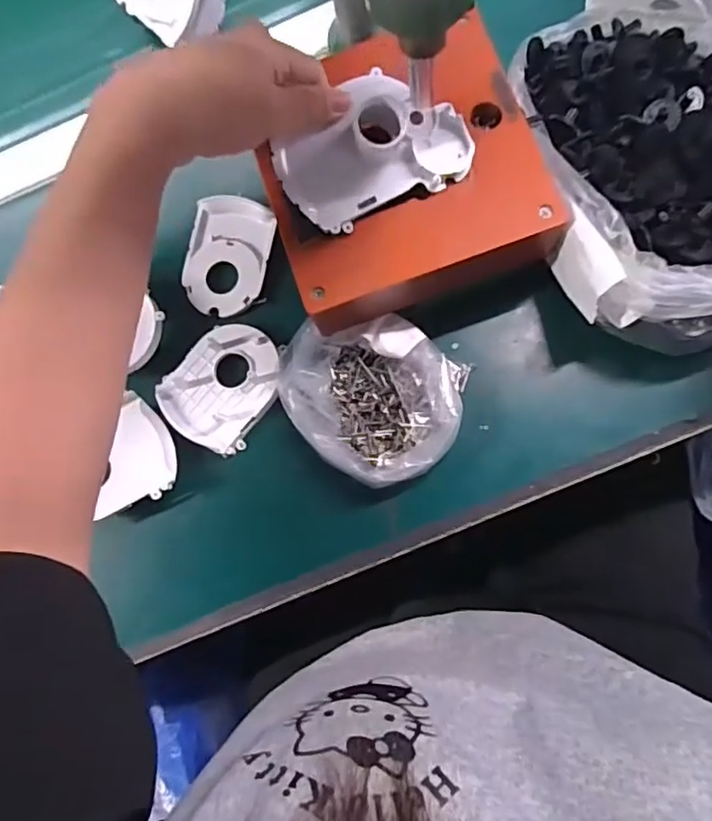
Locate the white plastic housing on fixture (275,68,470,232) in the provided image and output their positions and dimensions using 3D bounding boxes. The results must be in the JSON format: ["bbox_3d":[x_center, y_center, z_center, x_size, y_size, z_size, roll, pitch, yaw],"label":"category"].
[{"bbox_3d":[0.009,-0.141,0.317,0.101,0.025,0.064,-24,99,0],"label":"white plastic housing on fixture"}]

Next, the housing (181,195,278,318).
[{"bbox_3d":[-0.089,-0.106,0.406,0.059,0.010,0.081,8,81,8],"label":"housing"}]

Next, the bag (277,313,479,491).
[{"bbox_3d":[0.009,-0.012,0.371,0.114,0.028,0.095,37,86,12],"label":"bag"}]

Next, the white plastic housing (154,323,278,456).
[{"bbox_3d":[-0.087,-0.017,0.388,0.067,0.012,0.082,35,86,11],"label":"white plastic housing"}]

